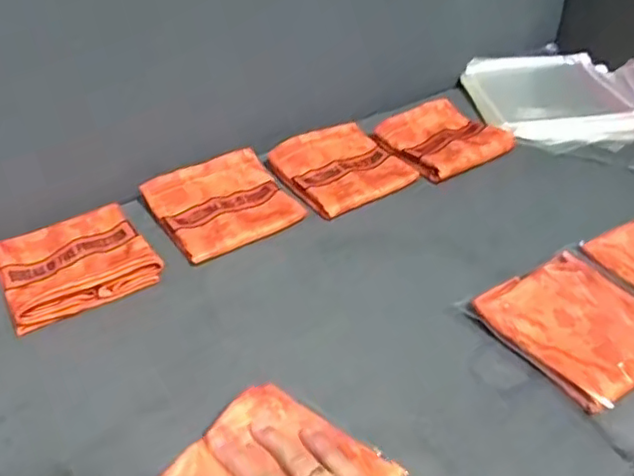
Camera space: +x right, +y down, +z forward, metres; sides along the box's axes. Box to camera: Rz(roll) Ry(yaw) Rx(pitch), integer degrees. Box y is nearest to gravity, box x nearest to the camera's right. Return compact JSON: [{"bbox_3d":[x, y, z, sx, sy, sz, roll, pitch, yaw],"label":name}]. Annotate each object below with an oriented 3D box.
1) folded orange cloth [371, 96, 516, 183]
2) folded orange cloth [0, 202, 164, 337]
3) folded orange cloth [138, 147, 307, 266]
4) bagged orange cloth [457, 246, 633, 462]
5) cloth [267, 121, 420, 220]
[{"bbox_3d":[0.146,-0.116,0.707,0.134,0.029,0.118,-25,47,-28],"label":"folded orange cloth"},{"bbox_3d":[-0.215,0.019,0.539,0.120,0.020,0.114,-22,45,-26],"label":"folded orange cloth"},{"bbox_3d":[-0.092,-0.036,0.605,0.123,0.027,0.116,-22,45,-26],"label":"folded orange cloth"},{"bbox_3d":[0.219,0.075,0.470,0.133,0.025,0.155,-20,44,-24],"label":"bagged orange cloth"},{"bbox_3d":[0.027,-0.080,0.658,0.125,0.022,0.117,-22,45,-26],"label":"cloth"}]

